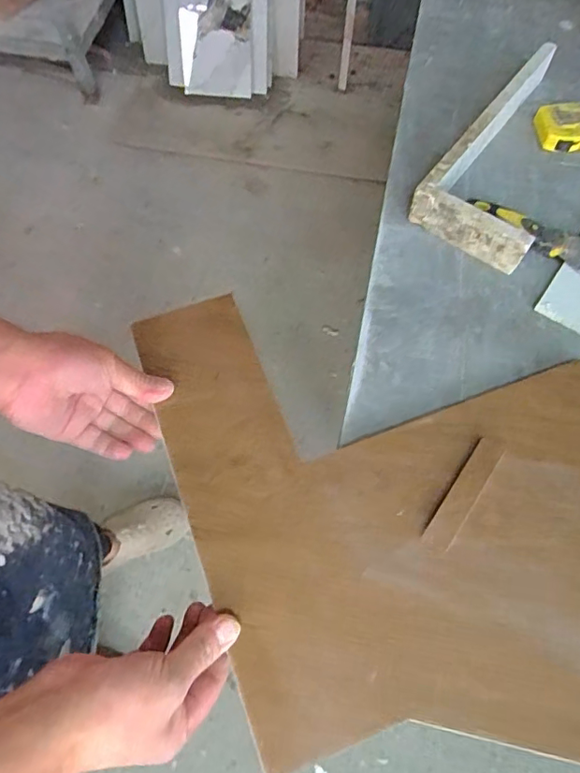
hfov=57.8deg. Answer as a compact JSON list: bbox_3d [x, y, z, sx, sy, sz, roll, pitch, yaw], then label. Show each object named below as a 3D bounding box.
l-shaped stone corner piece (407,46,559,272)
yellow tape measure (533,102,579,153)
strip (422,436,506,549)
[{"bbox_3d":[0.246,-0.258,0.562,0.120,0.053,0.292,30,67,14],"label":"l-shaped stone corner piece"},{"bbox_3d":[0.313,-0.293,0.595,0.057,0.031,0.056,-1,65,-1],"label":"yellow tape measure"},{"bbox_3d":[0.137,0.082,0.411,0.021,0.004,0.099,34,69,14],"label":"strip"}]

